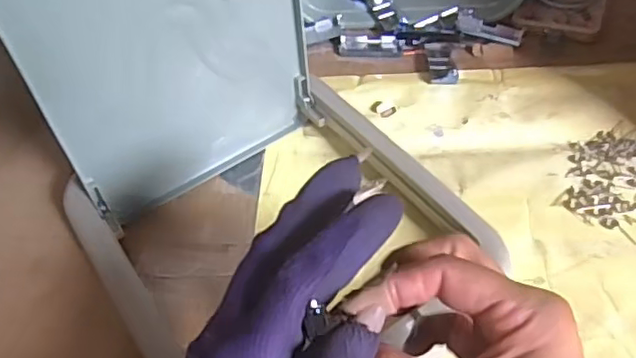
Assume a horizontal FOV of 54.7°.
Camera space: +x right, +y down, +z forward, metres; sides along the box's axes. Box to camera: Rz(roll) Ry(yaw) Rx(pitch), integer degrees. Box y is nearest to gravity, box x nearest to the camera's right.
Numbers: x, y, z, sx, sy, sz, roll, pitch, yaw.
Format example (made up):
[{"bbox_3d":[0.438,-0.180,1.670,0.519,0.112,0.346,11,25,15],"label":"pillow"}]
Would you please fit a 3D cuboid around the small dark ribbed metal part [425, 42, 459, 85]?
[{"bbox_3d":[0.103,-0.100,0.516,0.023,0.008,0.055,-1,49,6],"label":"small dark ribbed metal part"}]

